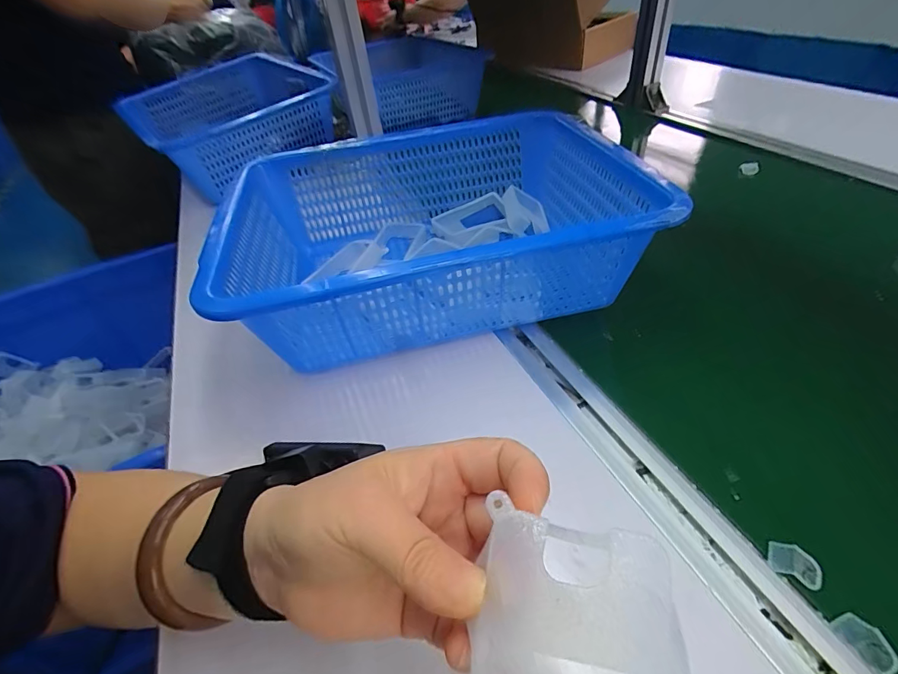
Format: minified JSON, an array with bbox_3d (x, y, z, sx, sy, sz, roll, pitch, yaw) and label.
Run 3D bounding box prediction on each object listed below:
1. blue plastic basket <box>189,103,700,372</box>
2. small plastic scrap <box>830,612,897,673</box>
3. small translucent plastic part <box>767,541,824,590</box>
[{"bbox_3d":[-0.025,-0.108,0.447,0.355,0.110,0.297,-13,43,-4],"label":"blue plastic basket"},{"bbox_3d":[0.218,0.159,0.226,0.018,0.004,0.026,-21,44,-13],"label":"small plastic scrap"},{"bbox_3d":[0.203,0.133,0.256,0.026,0.005,0.019,20,65,33],"label":"small translucent plastic part"}]

